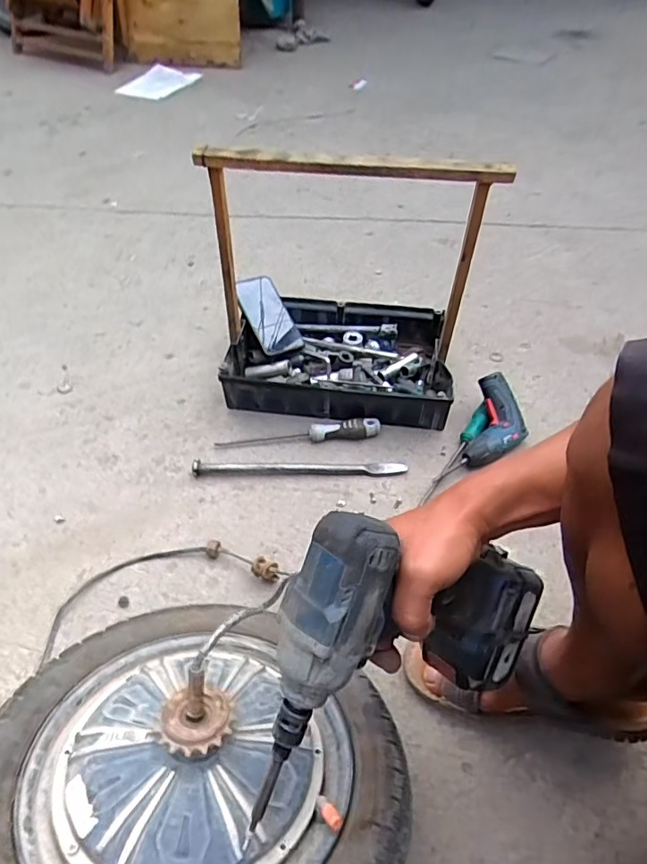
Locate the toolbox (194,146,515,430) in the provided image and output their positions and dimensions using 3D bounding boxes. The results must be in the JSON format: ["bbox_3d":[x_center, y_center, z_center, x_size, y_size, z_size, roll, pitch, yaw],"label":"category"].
[{"bbox_3d":[0.029,-0.204,0.742,0.348,0.369,0.201,6,50,1],"label":"toolbox"}]

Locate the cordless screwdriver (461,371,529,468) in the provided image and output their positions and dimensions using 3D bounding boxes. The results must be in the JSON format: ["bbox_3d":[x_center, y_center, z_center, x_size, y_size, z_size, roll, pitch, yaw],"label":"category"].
[{"bbox_3d":[0.263,-0.013,0.785,0.085,0.061,0.144,13,52,9],"label":"cordless screwdriver"}]

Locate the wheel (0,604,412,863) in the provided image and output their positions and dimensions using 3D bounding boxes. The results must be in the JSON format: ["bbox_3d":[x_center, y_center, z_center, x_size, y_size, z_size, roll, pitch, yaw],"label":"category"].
[{"bbox_3d":[-0.116,0.294,0.444,0.355,0.146,0.338,17,25,24],"label":"wheel"}]

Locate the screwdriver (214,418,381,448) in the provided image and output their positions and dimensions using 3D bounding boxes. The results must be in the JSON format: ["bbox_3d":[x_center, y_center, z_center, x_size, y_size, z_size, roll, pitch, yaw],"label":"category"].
[{"bbox_3d":[-0.037,0.004,0.795,0.247,0.032,0.025,-8,49,-4],"label":"screwdriver"}]

